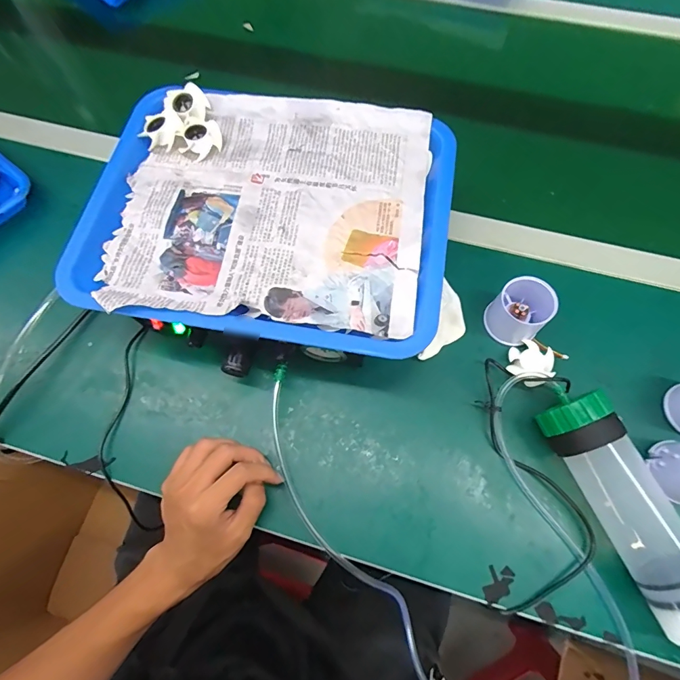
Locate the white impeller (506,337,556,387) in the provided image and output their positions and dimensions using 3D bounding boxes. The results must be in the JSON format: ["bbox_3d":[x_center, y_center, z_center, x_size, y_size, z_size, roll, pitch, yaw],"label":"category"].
[{"bbox_3d":[0.193,0.023,0.398,0.041,0.015,0.043,0,71,0],"label":"white impeller"}]

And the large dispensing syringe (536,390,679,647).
[{"bbox_3d":[0.245,0.143,0.330,0.061,0.060,0.210,-24,72,-8],"label":"large dispensing syringe"}]

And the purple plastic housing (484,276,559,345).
[{"bbox_3d":[0.180,-0.029,0.396,0.051,0.052,0.053,-38,75,-12],"label":"purple plastic housing"}]

